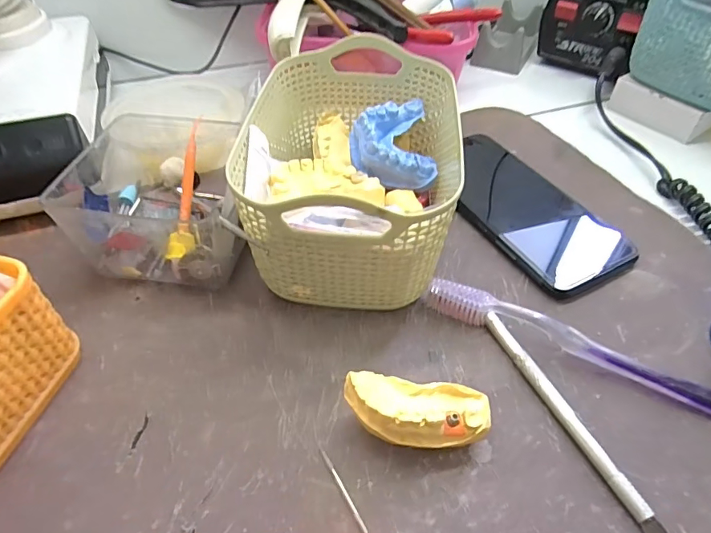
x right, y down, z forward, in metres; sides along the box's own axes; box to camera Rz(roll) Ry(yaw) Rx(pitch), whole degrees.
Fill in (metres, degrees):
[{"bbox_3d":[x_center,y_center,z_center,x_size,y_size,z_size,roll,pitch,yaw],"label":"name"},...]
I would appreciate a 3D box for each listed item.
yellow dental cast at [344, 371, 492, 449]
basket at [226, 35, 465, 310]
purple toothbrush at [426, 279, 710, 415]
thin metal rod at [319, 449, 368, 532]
[{"bbox_3d":[0.028,0.068,0.216,0.064,0.030,0.029,5,48,4],"label":"yellow dental cast"},{"bbox_3d":[-0.003,-0.058,0.292,0.114,0.084,0.171,3,48,2],"label":"basket"},{"bbox_3d":[0.127,0.046,0.245,0.183,0.018,0.017,22,52,18],"label":"purple toothbrush"},{"bbox_3d":[-0.006,0.098,0.206,0.004,0.004,0.041,-24,53,-21],"label":"thin metal rod"}]

